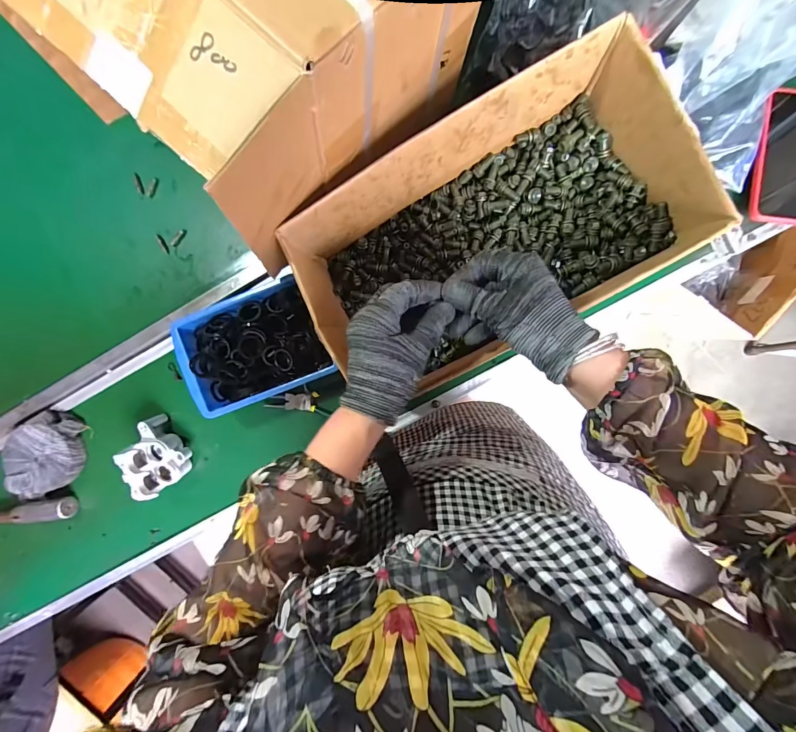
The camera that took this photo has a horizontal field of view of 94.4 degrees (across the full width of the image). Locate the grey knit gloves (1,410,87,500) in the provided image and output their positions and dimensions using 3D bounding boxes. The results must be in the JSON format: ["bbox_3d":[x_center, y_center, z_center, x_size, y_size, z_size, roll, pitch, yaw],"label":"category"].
[{"bbox_3d":[-0.533,0.133,0.559,0.121,0.041,0.112,-23,93,7],"label":"grey knit gloves"}]

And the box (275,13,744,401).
[{"bbox_3d":[0.090,-0.140,0.415,0.394,0.117,0.211,-28,92,5],"label":"box"}]

